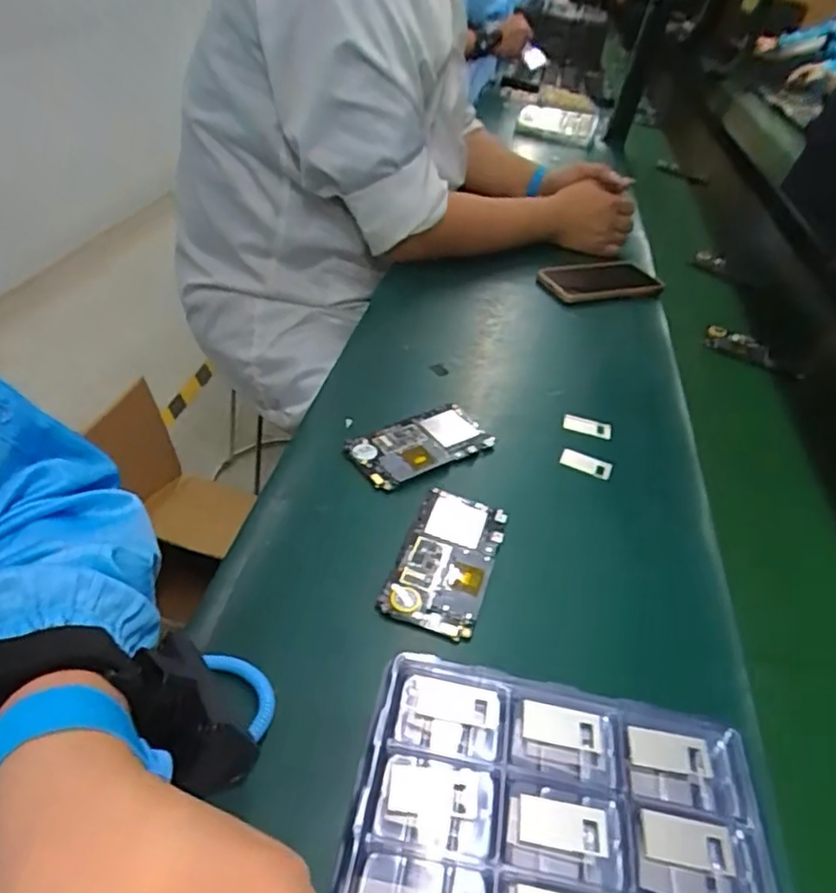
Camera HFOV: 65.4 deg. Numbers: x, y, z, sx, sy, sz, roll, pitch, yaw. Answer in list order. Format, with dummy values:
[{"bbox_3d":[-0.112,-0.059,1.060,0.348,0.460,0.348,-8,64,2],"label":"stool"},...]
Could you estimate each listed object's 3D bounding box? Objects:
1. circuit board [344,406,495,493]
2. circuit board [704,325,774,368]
[{"bbox_3d":[0.002,-0.005,0.556,0.119,0.011,0.058,-18,49,-32],"label":"circuit board"},{"bbox_3d":[0.392,-0.124,0.792,0.083,0.013,0.042,33,44,22],"label":"circuit board"}]

